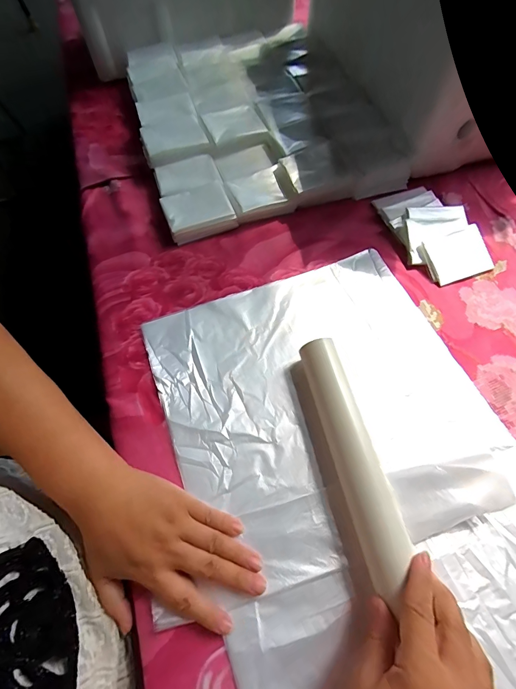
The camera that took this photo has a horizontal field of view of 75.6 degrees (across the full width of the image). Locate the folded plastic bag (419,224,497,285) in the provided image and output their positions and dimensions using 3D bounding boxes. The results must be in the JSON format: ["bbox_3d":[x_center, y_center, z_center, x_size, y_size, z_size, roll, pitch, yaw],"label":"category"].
[{"bbox_3d":[0.252,-0.112,0.421,0.086,0.006,0.061,-21,83,-10],"label":"folded plastic bag"}]

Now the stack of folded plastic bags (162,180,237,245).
[{"bbox_3d":[-0.080,-0.178,0.454,0.087,0.035,0.065,-21,63,-10],"label":"stack of folded plastic bags"}]

